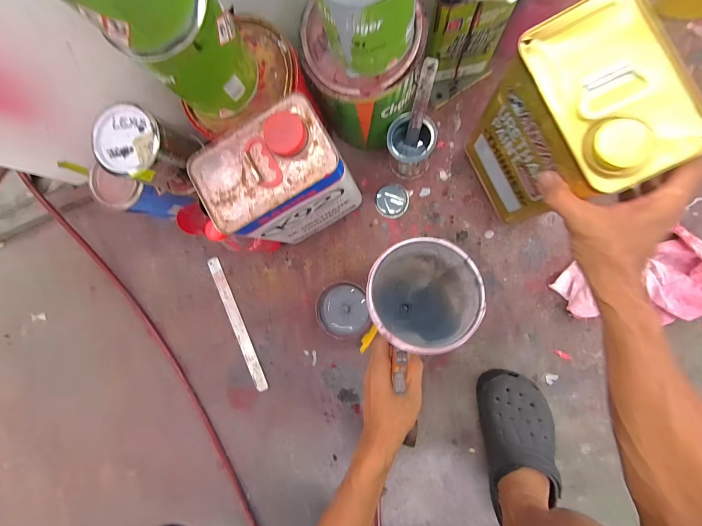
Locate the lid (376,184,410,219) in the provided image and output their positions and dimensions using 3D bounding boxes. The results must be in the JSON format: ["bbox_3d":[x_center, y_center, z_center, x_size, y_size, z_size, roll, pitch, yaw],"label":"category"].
[{"bbox_3d":[0.078,-0.115,0.574,0.061,0.013,0.059,0,91,10],"label":"lid"}]

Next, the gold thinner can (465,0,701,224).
[{"bbox_3d":[0.250,-0.154,0.361,0.108,0.187,0.162,-26,84,8],"label":"gold thinner can"}]

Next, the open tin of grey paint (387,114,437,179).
[{"bbox_3d":[0.102,-0.193,0.522,0.072,0.108,0.069,0,91,10],"label":"open tin of grey paint"}]

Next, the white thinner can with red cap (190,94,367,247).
[{"bbox_3d":[-0.087,-0.115,0.452,0.165,0.216,0.110,-28,87,9],"label":"white thinner can with red cap"}]

